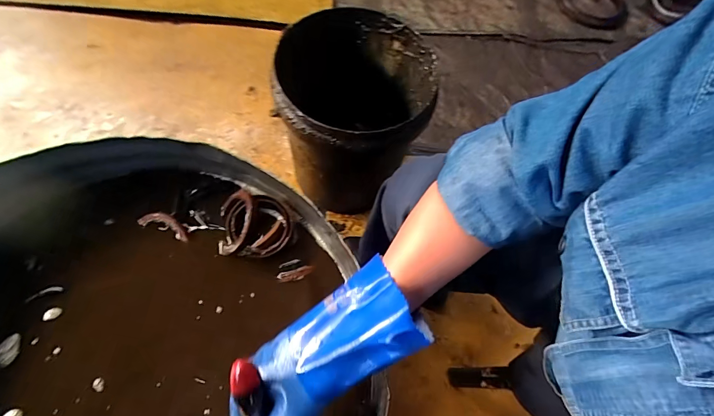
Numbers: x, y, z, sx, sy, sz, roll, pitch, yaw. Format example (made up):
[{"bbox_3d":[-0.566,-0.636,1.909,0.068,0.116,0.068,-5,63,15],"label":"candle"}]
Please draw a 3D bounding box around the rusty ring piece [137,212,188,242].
[{"bbox_3d":[-0.265,0.021,0.501,0.075,0.013,0.026,20,66,3],"label":"rusty ring piece"}]

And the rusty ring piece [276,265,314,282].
[{"bbox_3d":[-0.083,0.088,0.486,0.048,0.004,0.015,-12,68,-11],"label":"rusty ring piece"}]

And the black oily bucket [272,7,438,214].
[{"bbox_3d":[-0.004,-0.171,0.725,0.265,0.307,0.237,-12,67,-6],"label":"black oily bucket"}]

